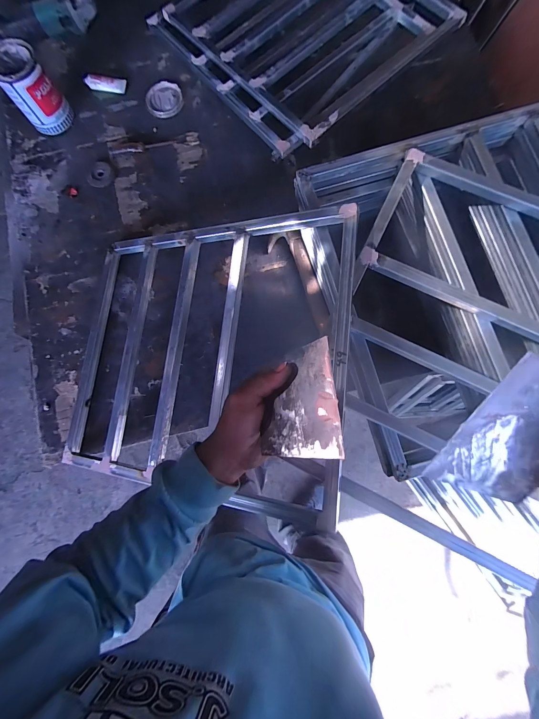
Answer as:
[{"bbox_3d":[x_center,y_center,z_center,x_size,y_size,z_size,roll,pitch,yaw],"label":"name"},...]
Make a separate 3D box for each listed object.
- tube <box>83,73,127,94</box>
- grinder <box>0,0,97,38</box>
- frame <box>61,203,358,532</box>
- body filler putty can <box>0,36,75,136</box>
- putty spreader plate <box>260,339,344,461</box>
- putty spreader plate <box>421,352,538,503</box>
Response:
[{"bbox_3d":[-0.413,-0.701,0.752,0.094,0.021,0.048,4,80,5],"label":"tube"},{"bbox_3d":[-0.559,-0.874,0.748,0.269,0.092,0.073,-7,81,13],"label":"grinder"},{"bbox_3d":[-0.137,-0.017,0.547,0.554,0.027,0.493,2,80,23],"label":"frame"},{"bbox_3d":[-0.549,-0.624,0.691,0.102,0.128,0.105,-1,79,4],"label":"body filler putty can"},{"bbox_3d":[0.031,0.042,0.311,0.080,0.005,0.119,-15,64,28],"label":"putty spreader plate"},{"bbox_3d":[0.193,0.063,0.232,0.082,0.004,0.117,24,113,-3],"label":"putty spreader plate"}]

